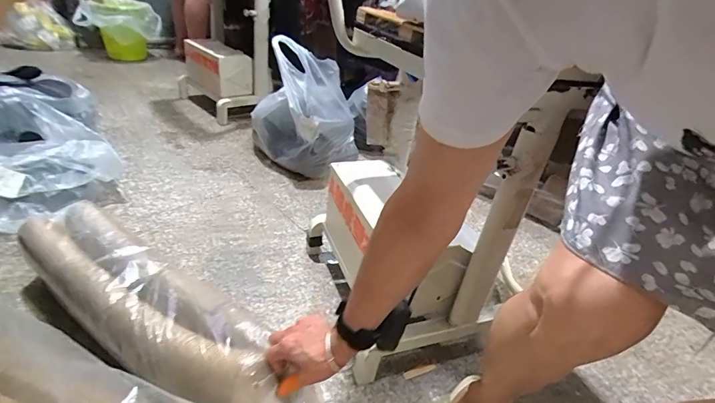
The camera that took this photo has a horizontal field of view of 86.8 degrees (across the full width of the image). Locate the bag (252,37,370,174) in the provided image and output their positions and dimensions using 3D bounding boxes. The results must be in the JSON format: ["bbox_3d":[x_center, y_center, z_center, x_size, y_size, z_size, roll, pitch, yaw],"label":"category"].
[{"bbox_3d":[-0.151,-0.322,1.242,0.341,0.340,0.368,8,31,-2],"label":"bag"}]

